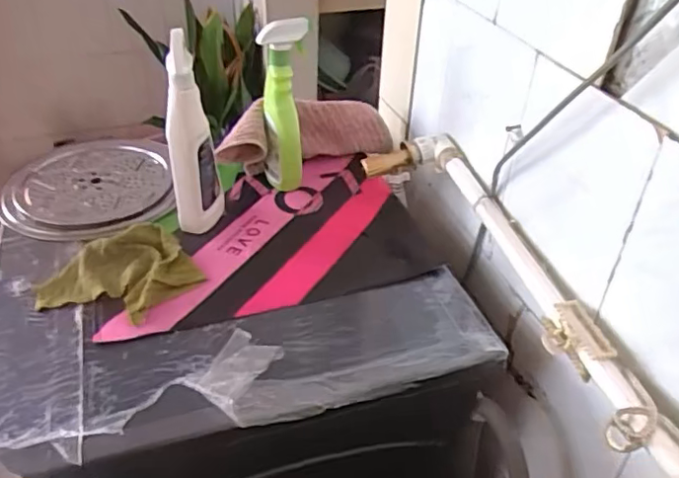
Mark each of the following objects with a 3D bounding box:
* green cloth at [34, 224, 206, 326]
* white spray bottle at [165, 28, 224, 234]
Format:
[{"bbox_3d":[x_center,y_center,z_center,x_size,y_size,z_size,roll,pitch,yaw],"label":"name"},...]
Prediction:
[{"bbox_3d":[-0.267,0.044,0.728,0.139,0.029,0.167,28,44,30],"label":"green cloth"},{"bbox_3d":[-0.187,-0.118,0.754,0.042,0.253,0.063,9,38,9],"label":"white spray bottle"}]

